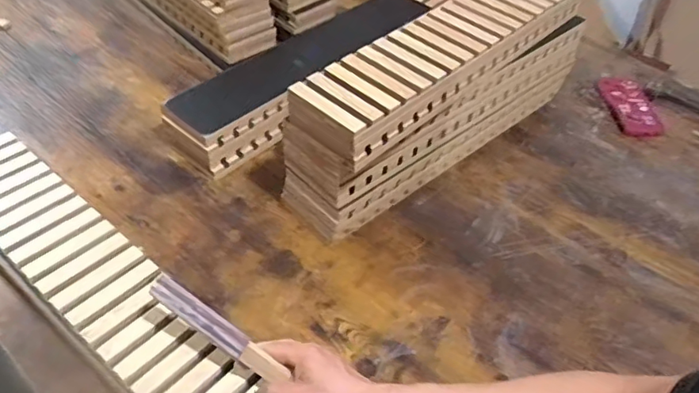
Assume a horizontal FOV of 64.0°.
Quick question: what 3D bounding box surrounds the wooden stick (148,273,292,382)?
[{"bbox_3d":[-0.135,0.135,0.569,0.160,0.023,0.022,35,52,5],"label":"wooden stick"}]

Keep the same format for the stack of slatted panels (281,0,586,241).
[{"bbox_3d":[0.146,-0.157,0.865,0.530,0.220,0.123,-32,58,-30],"label":"stack of slatted panels"}]

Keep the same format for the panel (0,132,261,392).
[{"bbox_3d":[-0.321,0.096,0.687,0.585,0.055,0.125,35,53,25],"label":"panel"}]

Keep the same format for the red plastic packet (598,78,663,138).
[{"bbox_3d":[0.529,-0.175,1.059,0.072,0.013,0.180,-10,48,7],"label":"red plastic packet"}]

